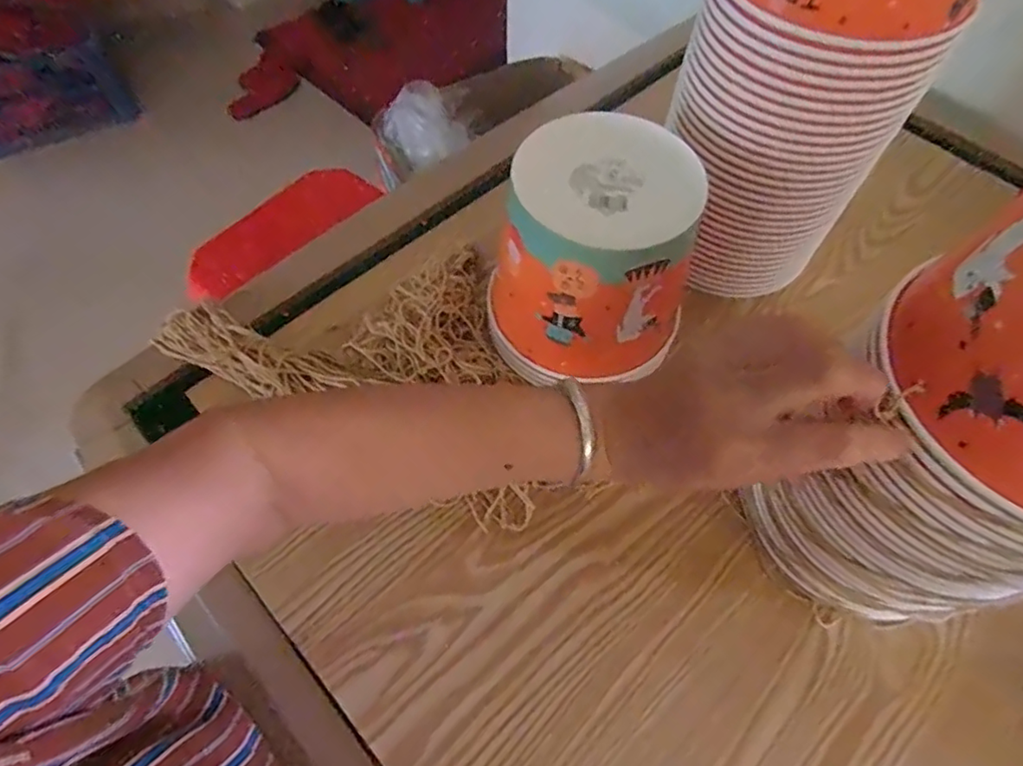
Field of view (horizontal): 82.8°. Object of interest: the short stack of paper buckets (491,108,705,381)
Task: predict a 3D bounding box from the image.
[{"bbox_3d":[0.054,-0.094,0.425,0.136,0.128,0.137,0,63,-2],"label":"short stack of paper buckets"}]

